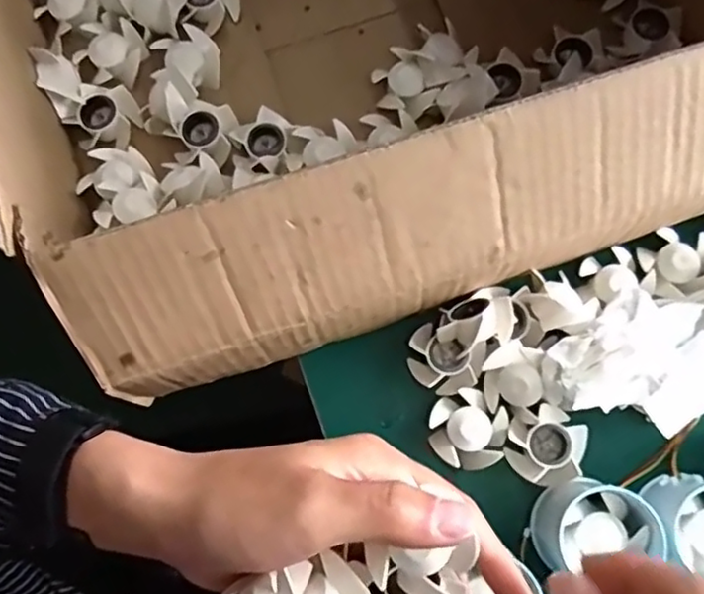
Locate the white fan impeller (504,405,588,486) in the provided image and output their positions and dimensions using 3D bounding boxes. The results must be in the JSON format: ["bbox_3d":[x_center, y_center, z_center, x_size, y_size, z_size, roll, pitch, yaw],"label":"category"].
[{"bbox_3d":[0.109,0.084,0.363,0.043,0.018,0.042,0,76,1],"label":"white fan impeller"}]

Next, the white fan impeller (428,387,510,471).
[{"bbox_3d":[0.066,0.075,0.365,0.043,0.011,0.043,0,76,1],"label":"white fan impeller"}]

